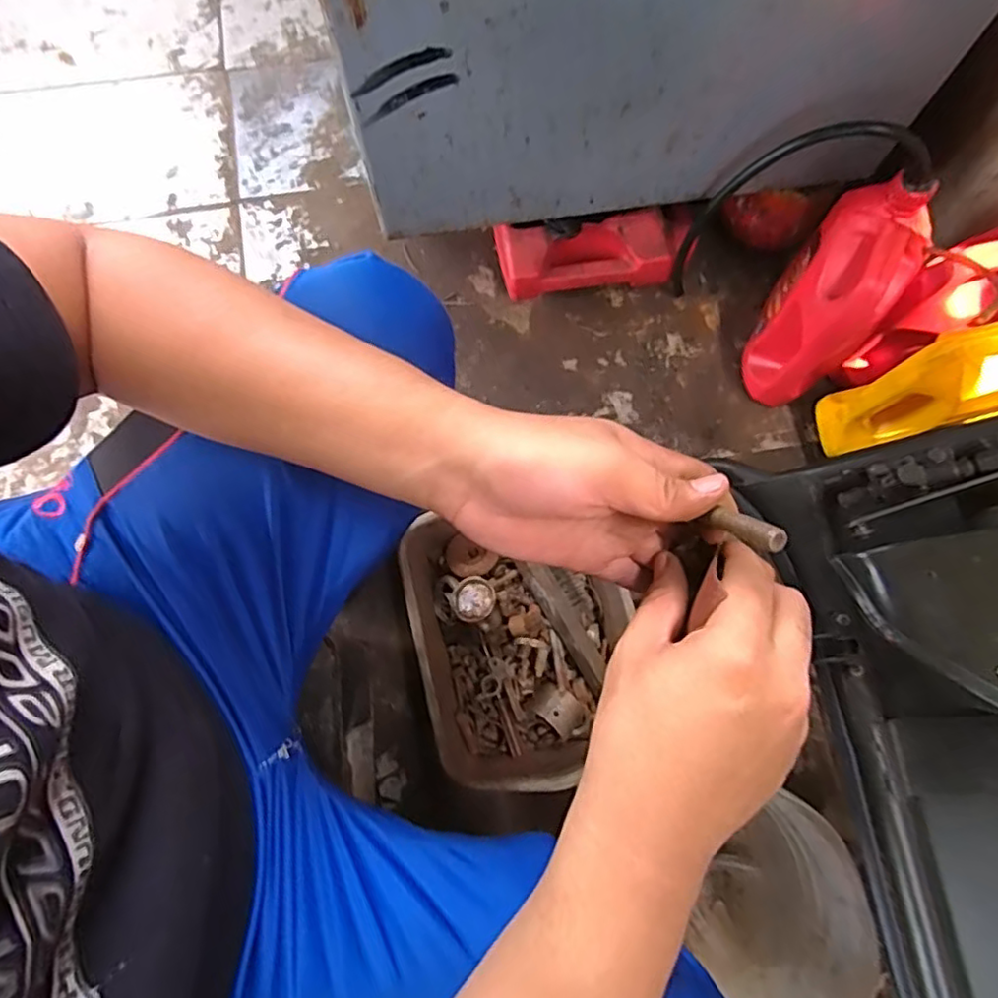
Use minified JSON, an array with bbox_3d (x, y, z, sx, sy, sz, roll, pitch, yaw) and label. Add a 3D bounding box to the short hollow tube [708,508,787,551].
[{"bbox_3d":[0.111,0.013,0.281,0.010,0.042,0.009,-38,114,-9],"label":"short hollow tube"}]

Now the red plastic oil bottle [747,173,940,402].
[{"bbox_3d":[0.418,-0.248,0.803,0.136,0.280,0.171,43,80,9],"label":"red plastic oil bottle"}]

